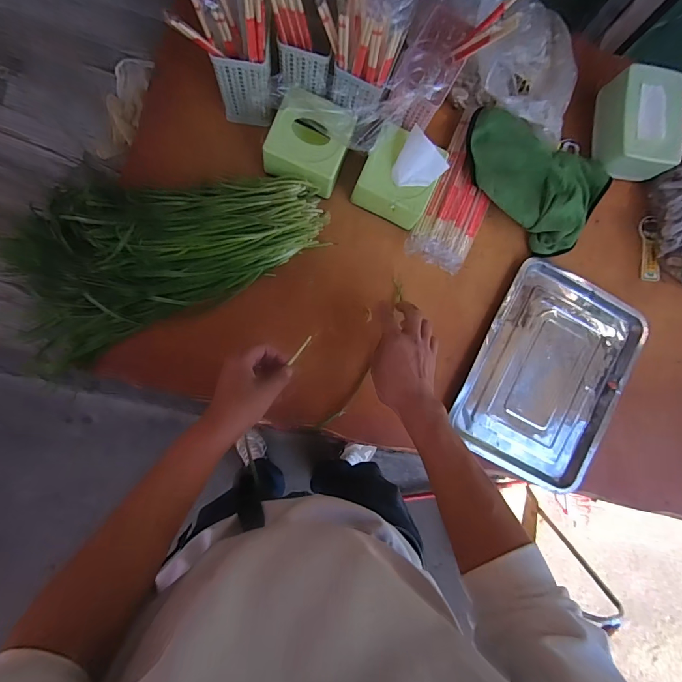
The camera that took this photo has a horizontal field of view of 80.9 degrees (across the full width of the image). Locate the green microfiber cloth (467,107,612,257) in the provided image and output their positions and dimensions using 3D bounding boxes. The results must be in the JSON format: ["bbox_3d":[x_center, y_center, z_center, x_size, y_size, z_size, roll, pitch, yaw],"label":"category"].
[{"bbox_3d":[0.311,-0.268,0.662,0.257,0.067,0.170,31,82,-3],"label":"green microfiber cloth"}]

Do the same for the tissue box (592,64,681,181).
[{"bbox_3d":[0.500,-0.356,0.666,0.115,0.068,0.156,6,84,-7],"label":"tissue box"}]

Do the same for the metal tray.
[{"bbox_3d":[0.353,0.060,0.675,0.255,0.035,0.341,27,82,-4],"label":"metal tray"}]

